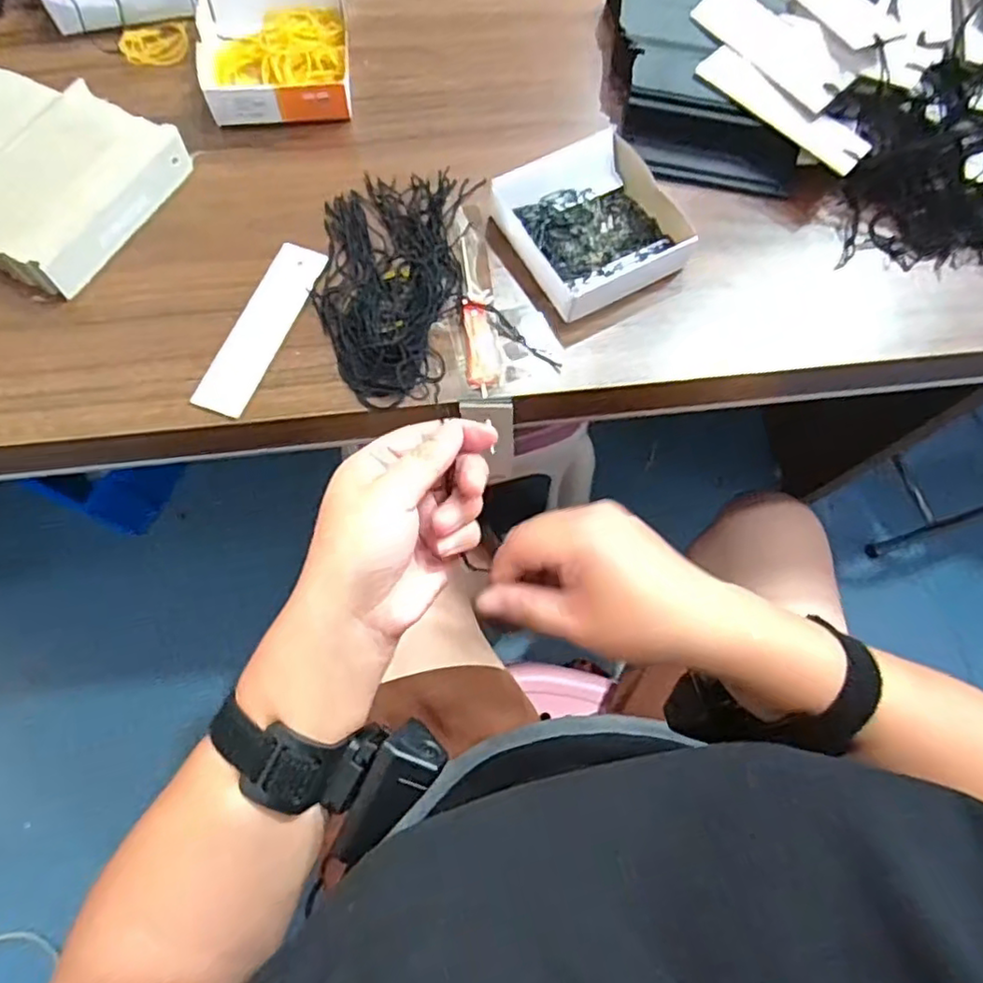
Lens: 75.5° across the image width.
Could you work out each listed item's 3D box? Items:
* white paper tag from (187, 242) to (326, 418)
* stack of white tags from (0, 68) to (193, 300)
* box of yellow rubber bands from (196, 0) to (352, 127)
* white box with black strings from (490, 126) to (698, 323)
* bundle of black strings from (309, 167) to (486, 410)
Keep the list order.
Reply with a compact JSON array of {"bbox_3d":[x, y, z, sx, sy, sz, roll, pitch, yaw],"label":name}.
[{"bbox_3d":[-0.145,-0.105,0.403,0.033,0.004,0.126,20,71,4],"label":"white paper tag"},{"bbox_3d":[-0.324,-0.215,0.417,0.200,0.039,0.139,23,72,7],"label":"stack of white tags"},{"bbox_3d":[-0.157,-0.318,0.464,0.102,0.033,0.121,-4,71,-3],"label":"box of yellow rubber bands"},{"bbox_3d":[0.064,-0.180,0.423,0.105,0.026,0.113,-31,74,-11],"label":"white box with black strings"},{"bbox_3d":[-0.069,-0.142,0.412,0.090,0.016,0.174,6,71,1],"label":"bundle of black strings"}]

